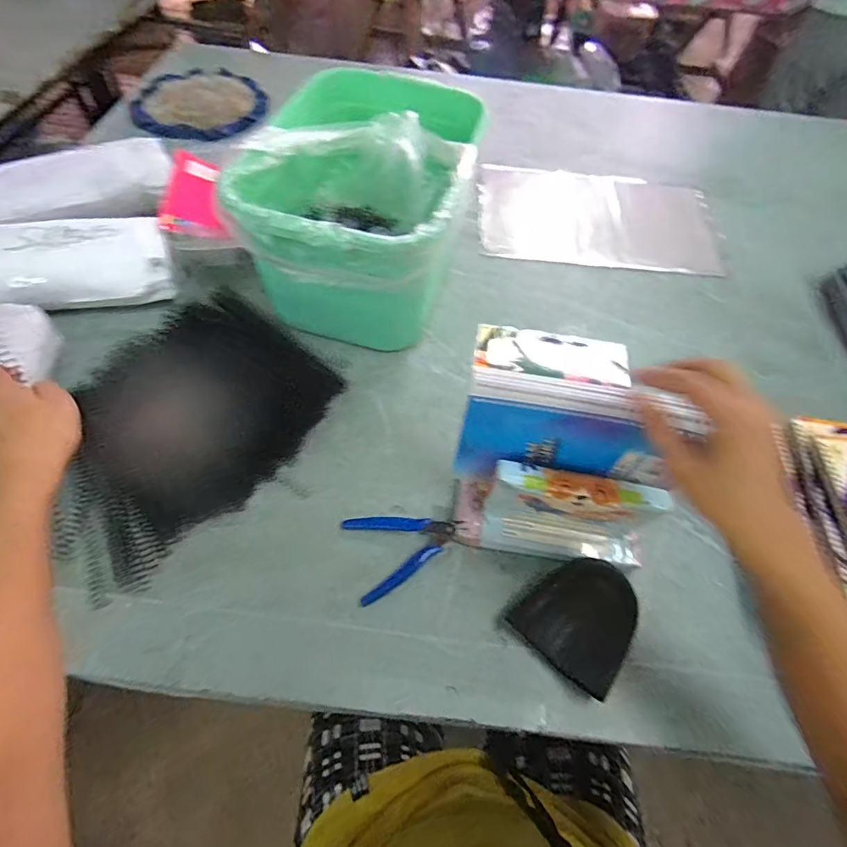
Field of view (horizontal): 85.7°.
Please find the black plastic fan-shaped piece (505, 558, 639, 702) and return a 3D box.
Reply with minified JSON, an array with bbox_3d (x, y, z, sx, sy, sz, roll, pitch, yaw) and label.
[{"bbox_3d":[0.150,0.180,0.426,0.100,0.025,0.096,-39,69,-23],"label":"black plastic fan-shaped piece"}]

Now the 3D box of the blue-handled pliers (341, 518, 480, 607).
[{"bbox_3d":[-0.019,0.114,0.462,0.119,0.018,0.082,-21,63,-15],"label":"blue-handled pliers"}]

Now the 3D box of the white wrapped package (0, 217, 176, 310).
[{"bbox_3d":[-0.465,-0.195,0.569,0.284,0.066,0.109,-7,60,-8],"label":"white wrapped package"}]

